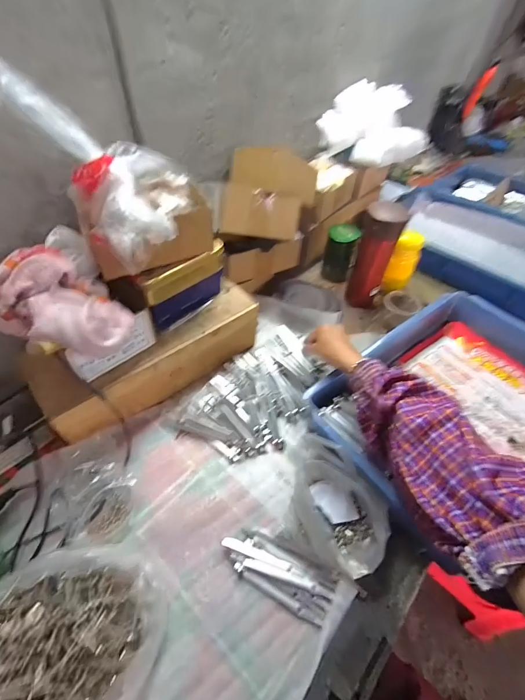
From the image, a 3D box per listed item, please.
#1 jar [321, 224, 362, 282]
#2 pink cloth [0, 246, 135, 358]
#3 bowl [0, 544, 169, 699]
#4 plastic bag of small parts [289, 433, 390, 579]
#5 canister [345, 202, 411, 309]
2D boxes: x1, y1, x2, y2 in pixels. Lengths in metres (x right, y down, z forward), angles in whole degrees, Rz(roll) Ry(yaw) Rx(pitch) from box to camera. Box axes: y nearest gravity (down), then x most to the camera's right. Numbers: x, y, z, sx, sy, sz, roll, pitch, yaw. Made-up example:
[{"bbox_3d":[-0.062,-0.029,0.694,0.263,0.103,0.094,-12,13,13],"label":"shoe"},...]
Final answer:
[{"bbox_3d":[0.168,-0.205,0.717,0.064,0.125,0.056,14,52,9],"label":"jar"},{"bbox_3d":[-0.239,-0.051,0.382,0.157,0.064,0.118,27,55,18],"label":"pink cloth"},{"bbox_3d":[-0.207,0.304,0.330,0.210,0.047,0.167,-8,52,-9],"label":"bowl"},{"bbox_3d":[0.084,0.193,0.432,0.098,0.069,0.185,-24,56,-20],"label":"plastic bag of small parts"},{"bbox_3d":[0.220,-0.186,0.652,0.070,0.195,0.076,19,53,12],"label":"canister"}]

